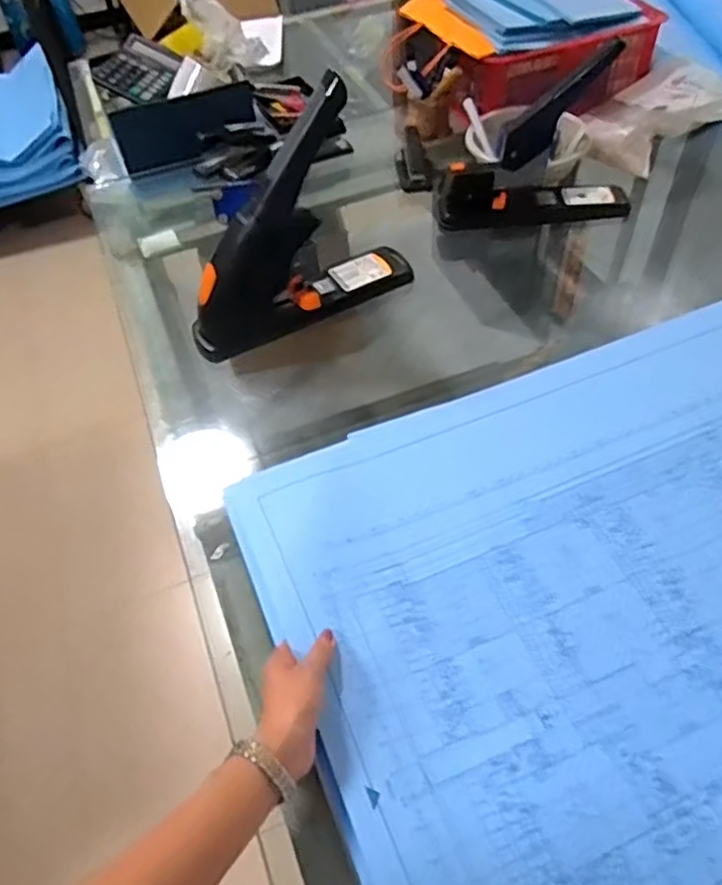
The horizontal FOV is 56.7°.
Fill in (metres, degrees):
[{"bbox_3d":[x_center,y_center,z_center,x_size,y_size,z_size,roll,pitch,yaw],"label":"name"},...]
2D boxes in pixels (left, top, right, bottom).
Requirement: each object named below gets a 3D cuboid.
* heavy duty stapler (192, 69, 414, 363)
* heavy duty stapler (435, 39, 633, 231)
[{"bbox_3d":[-0.088,-0.278,0.868,0.320,0.283,0.072,-29,53,-18],"label":"heavy duty stapler"},{"bbox_3d":[0.271,-0.453,1.024,0.311,0.247,0.059,-4,50,2],"label":"heavy duty stapler"}]

